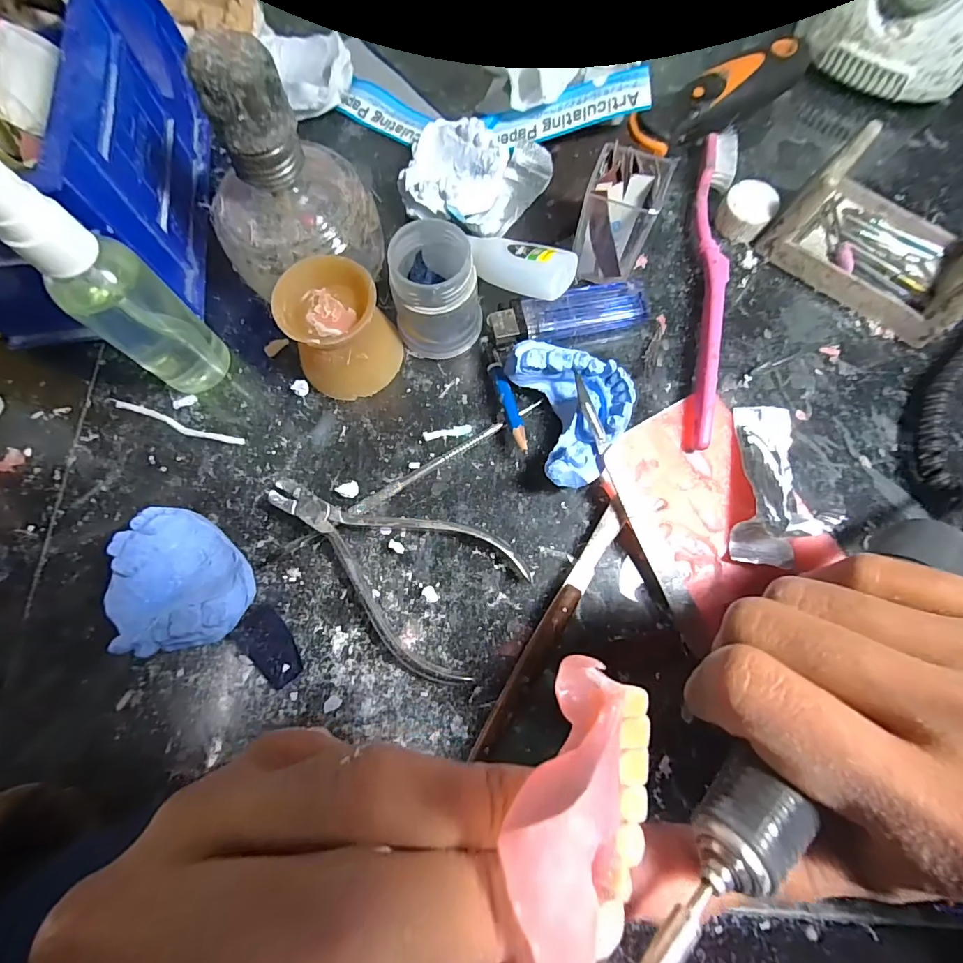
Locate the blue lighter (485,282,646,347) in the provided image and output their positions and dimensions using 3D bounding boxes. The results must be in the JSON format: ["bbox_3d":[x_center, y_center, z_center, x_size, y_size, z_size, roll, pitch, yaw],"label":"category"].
[{"bbox_3d":[0.045,-0.087,0.236,0.080,0.014,0.022,-10,75,-2],"label":"blue lighter"}]

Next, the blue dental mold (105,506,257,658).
[{"bbox_3d":[-0.131,0.044,0.196,0.060,0.027,0.049,42,79,11],"label":"blue dental mold"}]

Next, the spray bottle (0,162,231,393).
[{"bbox_3d":[-0.148,-0.076,0.184,0.025,0.113,0.034,40,79,10],"label":"spray bottle"}]

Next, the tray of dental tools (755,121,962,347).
[{"bbox_3d":[0.208,-0.126,0.230,0.094,0.044,0.061,40,79,10],"label":"tray of dental tools"}]

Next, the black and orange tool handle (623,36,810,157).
[{"bbox_3d":[0.138,-0.220,0.264,0.105,0.031,0.025,-25,76,-6],"label":"black and orange tool handle"}]

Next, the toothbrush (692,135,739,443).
[{"bbox_3d":[0.120,-0.109,0.241,0.017,0.015,0.193,10,75,3],"label":"toothbrush"}]

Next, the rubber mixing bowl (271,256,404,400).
[{"bbox_3d":[-0.067,-0.071,0.217,0.046,0.046,0.046,0,75,1],"label":"rubber mixing bowl"}]

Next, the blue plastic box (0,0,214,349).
[{"bbox_3d":[-0.205,-0.164,0.220,0.099,0.090,0.167,-5,75,-1],"label":"blue plastic box"}]

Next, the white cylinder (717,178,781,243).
[{"bbox_3d":[0.146,-0.148,0.249,0.027,0.018,0.026,0,75,1],"label":"white cylinder"}]

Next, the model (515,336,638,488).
[{"bbox_3d":[0.046,-0.032,0.214,0.044,0.030,0.067,-12,75,-2],"label":"model"}]

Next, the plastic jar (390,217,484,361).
[{"bbox_3d":[-0.023,-0.091,0.218,0.040,0.052,0.040,0,75,1],"label":"plastic jar"}]

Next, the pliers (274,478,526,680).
[{"bbox_3d":[-0.042,0.032,0.206,0.121,0.014,0.063,36,78,9],"label":"pliers"}]

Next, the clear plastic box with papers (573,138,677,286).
[{"bbox_3d":[0.068,-0.130,0.226,0.034,0.054,0.032,18,76,5],"label":"clear plastic box with papers"}]

